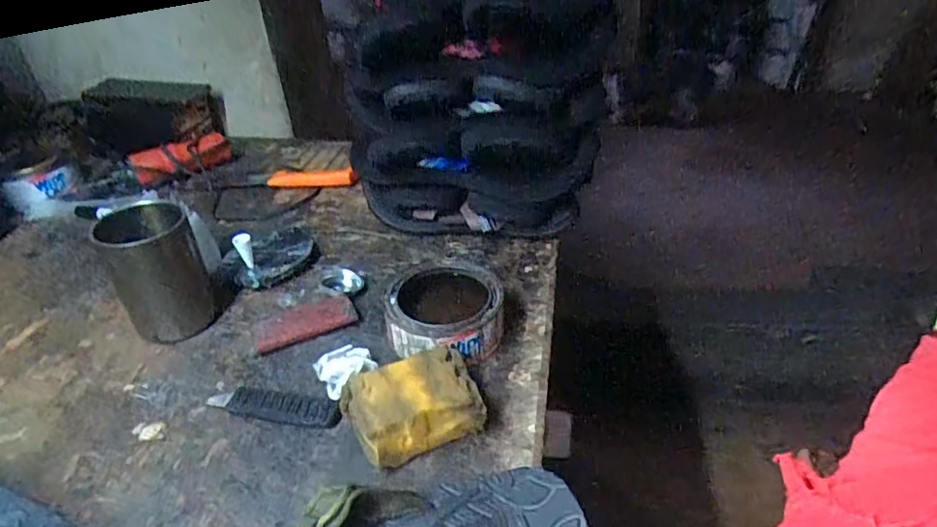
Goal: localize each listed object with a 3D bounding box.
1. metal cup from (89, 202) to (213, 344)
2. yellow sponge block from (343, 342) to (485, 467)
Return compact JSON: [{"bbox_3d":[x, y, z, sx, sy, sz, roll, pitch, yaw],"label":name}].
[{"bbox_3d":[-0.279,0.005,0.514,0.071,0.116,0.068,-23,40,-25],"label":"metal cup"},{"bbox_3d":[-0.042,0.103,0.425,0.095,0.046,0.070,-17,38,-18],"label":"yellow sponge block"}]

